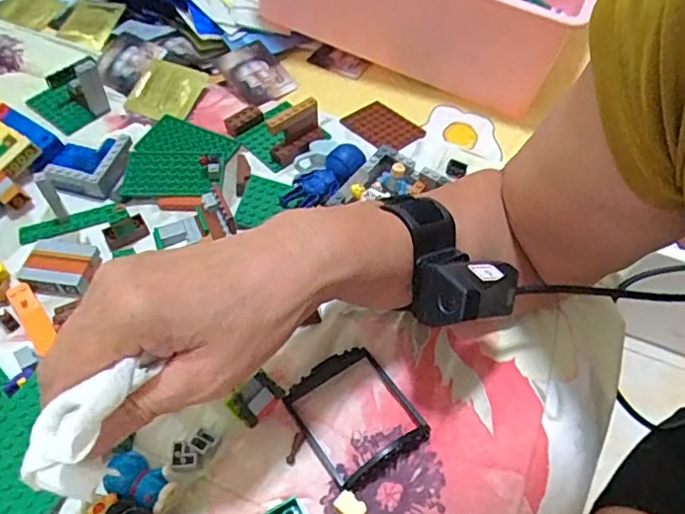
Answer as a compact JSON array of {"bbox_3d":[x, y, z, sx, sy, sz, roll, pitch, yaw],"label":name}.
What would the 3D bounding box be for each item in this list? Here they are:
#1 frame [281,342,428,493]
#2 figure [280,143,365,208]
[{"bbox_3d":[0.009,0.093,0.349,0.064,0.023,0.071,-28,57,-21],"label":"frame"},{"bbox_3d":[-0.014,-0.063,0.460,0.074,0.020,0.032,-35,61,-25],"label":"figure"}]

